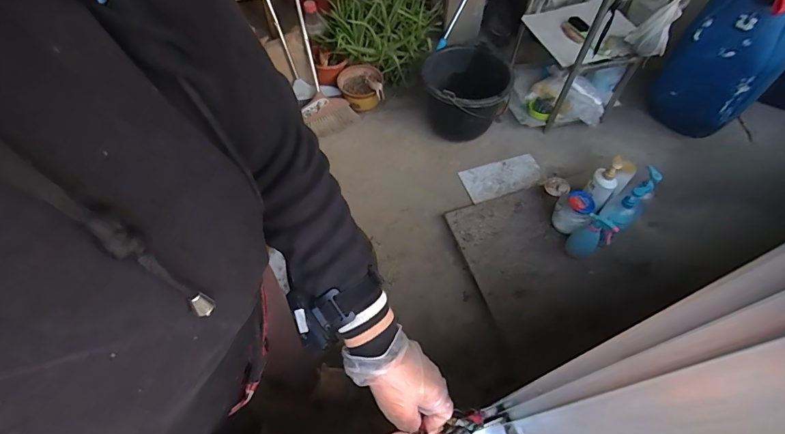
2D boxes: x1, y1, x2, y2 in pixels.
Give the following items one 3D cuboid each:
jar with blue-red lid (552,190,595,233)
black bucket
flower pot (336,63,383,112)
[{"bbox_3d":[0.583,-0.014,1.272,0.110,0.138,0.093,38,66,21],"label":"jar with blue-red lid"},{"bbox_3d":[0.270,-0.434,1.522,0.332,0.308,0.309,0,59,0],"label":"black bucket"},{"bbox_3d":[-0.134,-0.538,1.628,0.182,0.104,0.175,-6,59,-3],"label":"flower pot"}]

